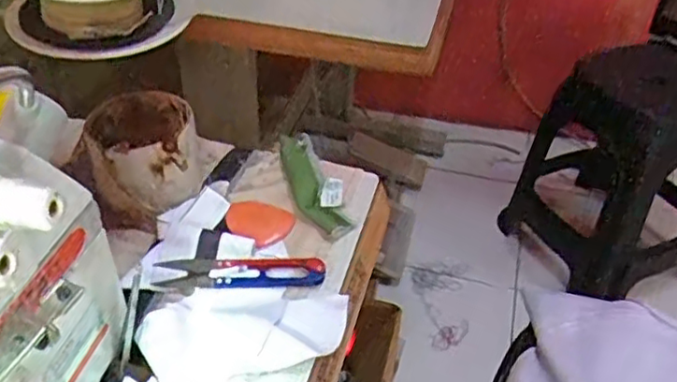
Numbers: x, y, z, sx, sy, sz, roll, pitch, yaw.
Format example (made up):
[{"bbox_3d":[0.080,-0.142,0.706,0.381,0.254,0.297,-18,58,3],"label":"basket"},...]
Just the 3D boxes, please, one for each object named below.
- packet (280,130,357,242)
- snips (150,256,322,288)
[{"bbox_3d":[-0.019,-0.012,0.539,0.041,0.018,0.131,-8,40,-13],"label":"packet"},{"bbox_3d":[-0.068,0.056,0.465,0.115,0.004,0.030,-1,39,-4],"label":"snips"}]

